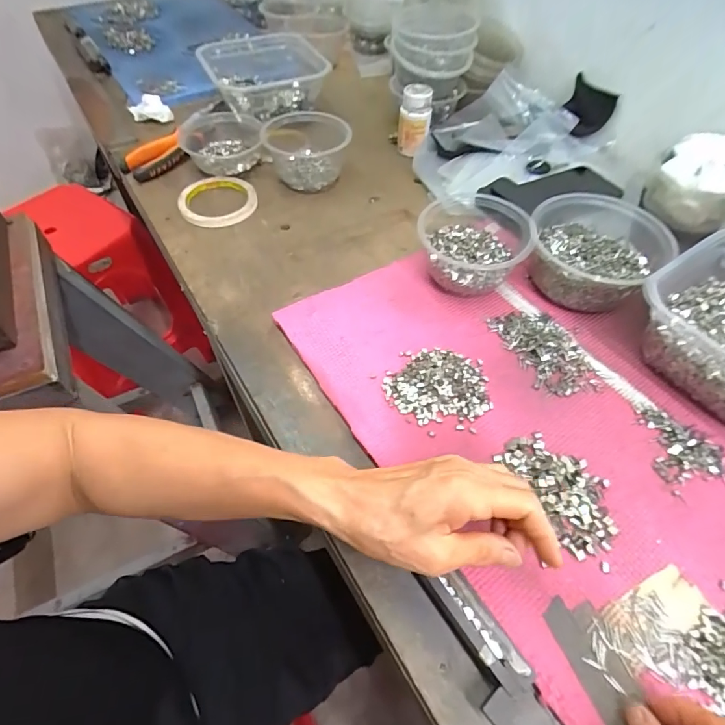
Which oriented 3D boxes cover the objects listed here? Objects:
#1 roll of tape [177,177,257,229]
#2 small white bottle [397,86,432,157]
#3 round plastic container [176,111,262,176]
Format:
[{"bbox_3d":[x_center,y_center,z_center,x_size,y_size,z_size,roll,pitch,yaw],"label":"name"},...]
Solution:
[{"bbox_3d":[-0.188,-0.210,0.569,0.097,0.019,0.097,1,54,-1],"label":"roll of tape"},{"bbox_3d":[0.074,-0.347,0.621,0.044,0.076,0.043,-2,55,-1],"label":"small white bottle"},{"bbox_3d":[-0.203,-0.314,0.623,0.117,0.043,0.123,-10,55,-9],"label":"round plastic container"}]

